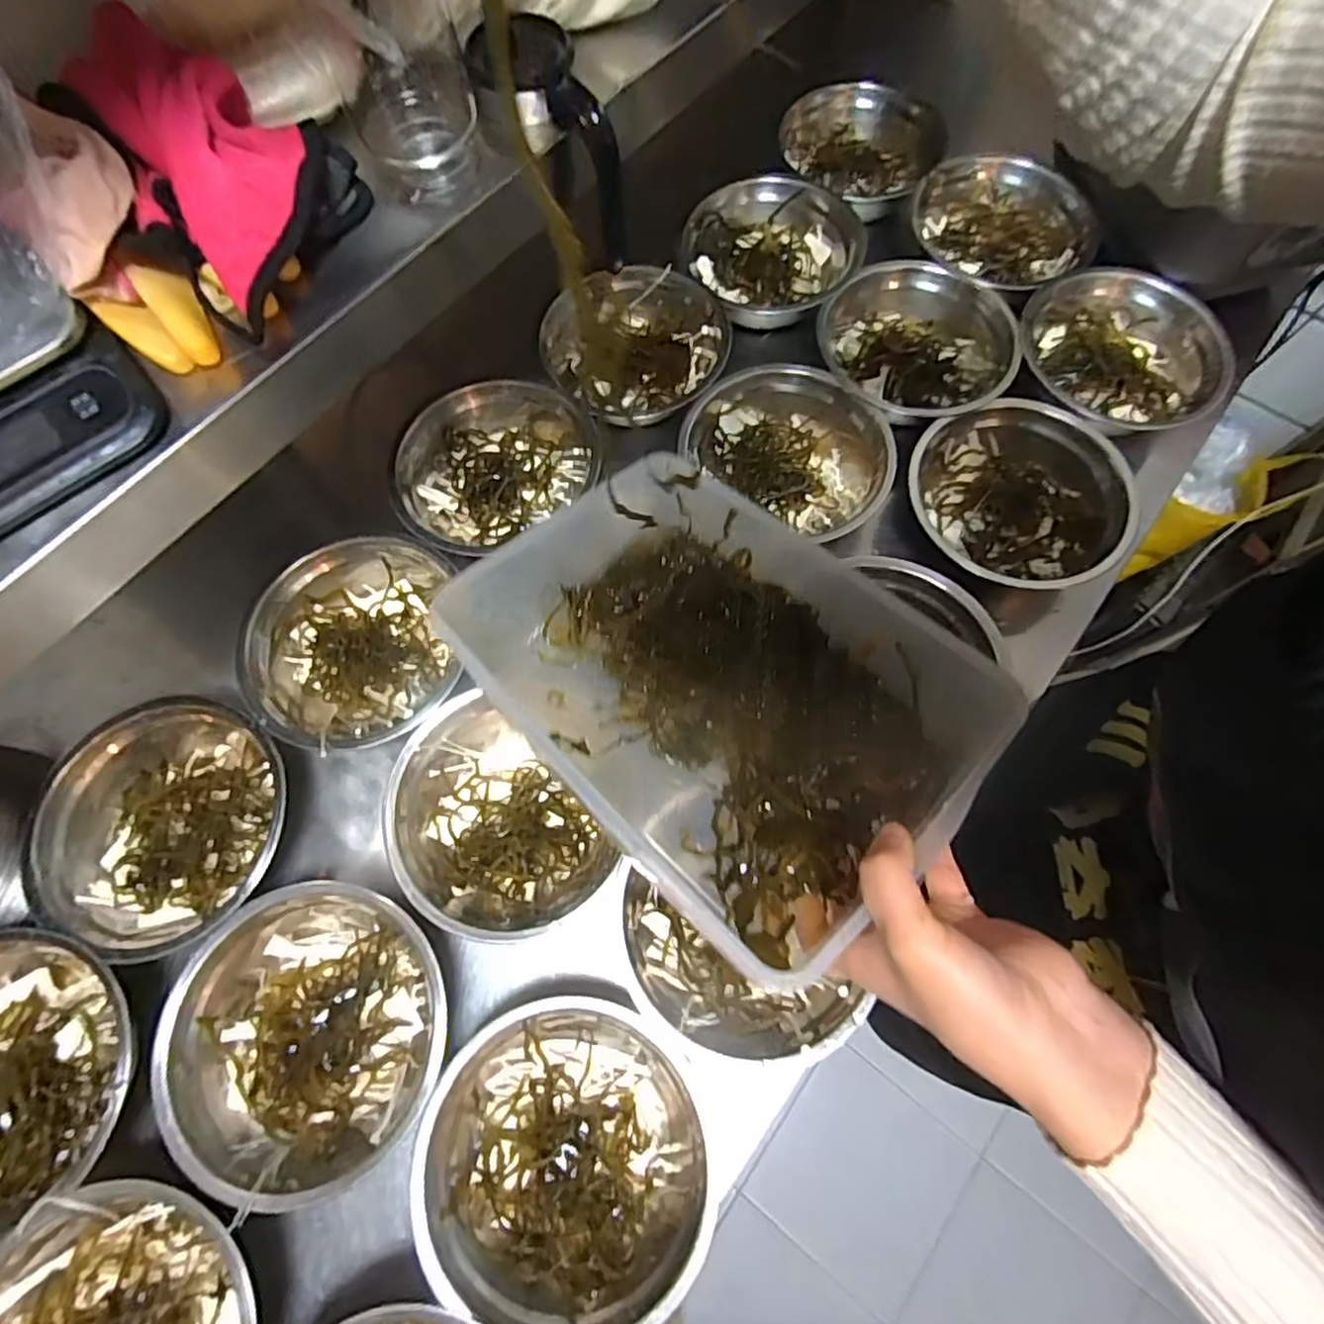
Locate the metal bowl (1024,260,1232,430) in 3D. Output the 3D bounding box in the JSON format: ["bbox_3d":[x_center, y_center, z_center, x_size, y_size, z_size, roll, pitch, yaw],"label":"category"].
[{"bbox_3d":[0.449,-0.305,0.643,0.183,0.059,0.183,0,71,1],"label":"metal bowl"}]

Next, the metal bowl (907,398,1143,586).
[{"bbox_3d":[0.327,-0.153,0.594,0.192,0.044,0.188,0,71,1],"label":"metal bowl"}]

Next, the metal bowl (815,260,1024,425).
[{"bbox_3d":[0.253,-0.309,0.654,0.188,0.056,0.189,1,71,1],"label":"metal bowl"}]

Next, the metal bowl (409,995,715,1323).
[{"bbox_3d":[-0.066,0.332,0.442,0.186,0.064,0.186,0,71,1],"label":"metal bowl"}]

